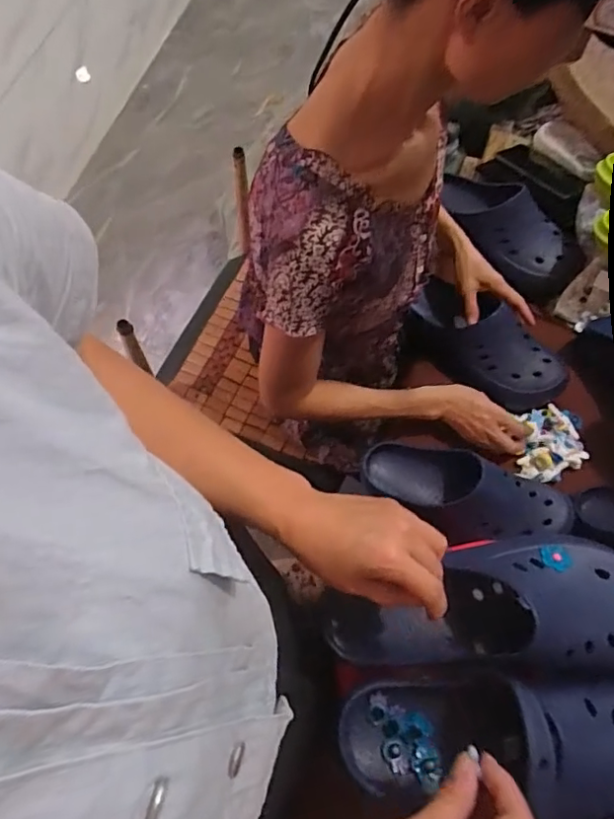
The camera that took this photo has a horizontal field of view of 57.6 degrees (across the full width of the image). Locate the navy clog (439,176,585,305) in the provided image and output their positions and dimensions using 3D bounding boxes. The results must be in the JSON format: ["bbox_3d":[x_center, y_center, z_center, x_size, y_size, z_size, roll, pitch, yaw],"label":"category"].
[{"bbox_3d":[0.331,-0.300,0.930,0.115,0.093,0.270,-32,71,-12],"label":"navy clog"}]

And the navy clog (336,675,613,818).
[{"bbox_3d":[0.168,0.266,0.426,0.284,0.086,0.108,-2,67,13],"label":"navy clog"}]

